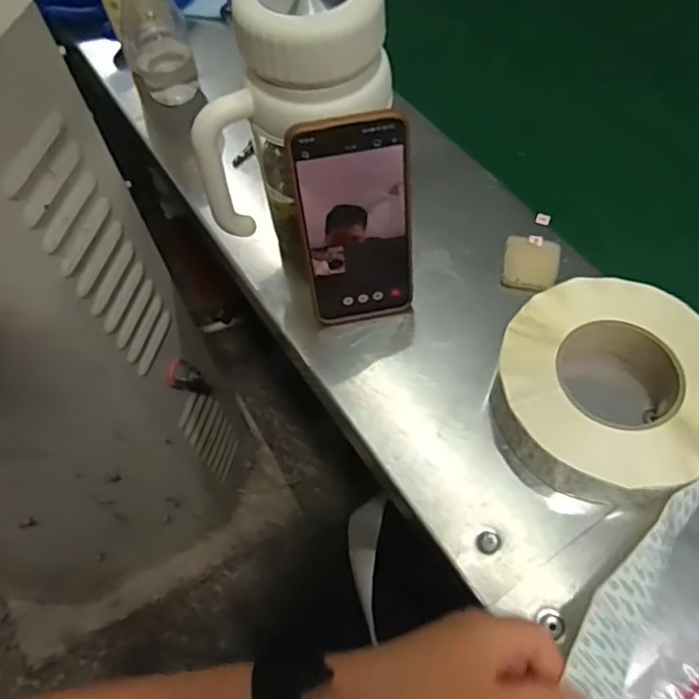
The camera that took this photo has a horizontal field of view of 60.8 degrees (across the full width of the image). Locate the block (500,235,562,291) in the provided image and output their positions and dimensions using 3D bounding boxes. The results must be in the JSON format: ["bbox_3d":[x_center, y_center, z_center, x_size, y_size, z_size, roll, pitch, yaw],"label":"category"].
[{"bbox_3d":[0.148,-0.069,0.485,0.042,0.009,0.049,12,62,10],"label":"block"}]

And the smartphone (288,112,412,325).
[{"bbox_3d":[0.006,-0.084,0.415,0.073,0.158,0.008,-10,45,-4],"label":"smartphone"}]

